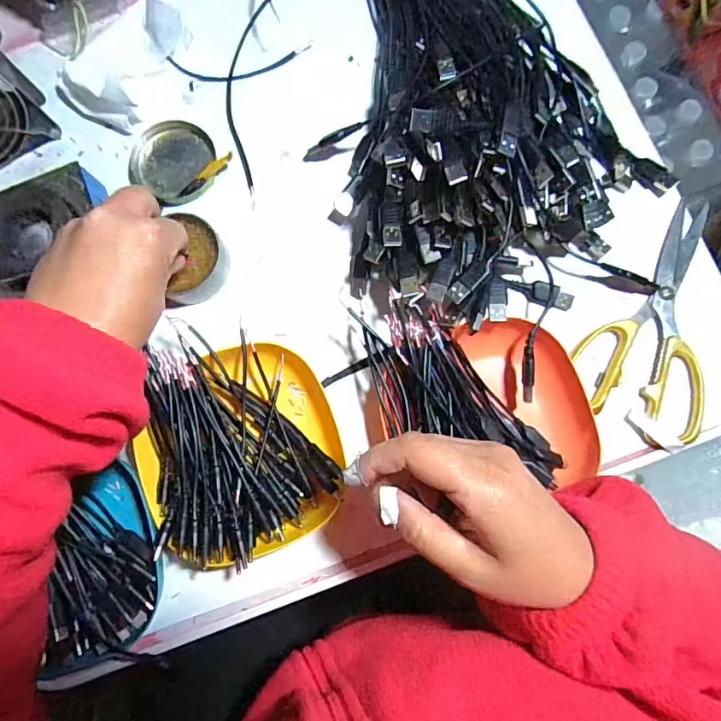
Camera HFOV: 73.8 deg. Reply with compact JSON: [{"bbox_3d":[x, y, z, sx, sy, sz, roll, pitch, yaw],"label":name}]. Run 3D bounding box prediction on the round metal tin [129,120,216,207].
[{"bbox_3d":[-0.151,-0.163,0.394,0.071,0.008,0.066,0,84,2],"label":"round metal tin"}]

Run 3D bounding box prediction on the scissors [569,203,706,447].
[{"bbox_3d":[0.208,-0.030,0.356,0.086,0.015,0.177,5,84,3],"label":"scissors"}]

